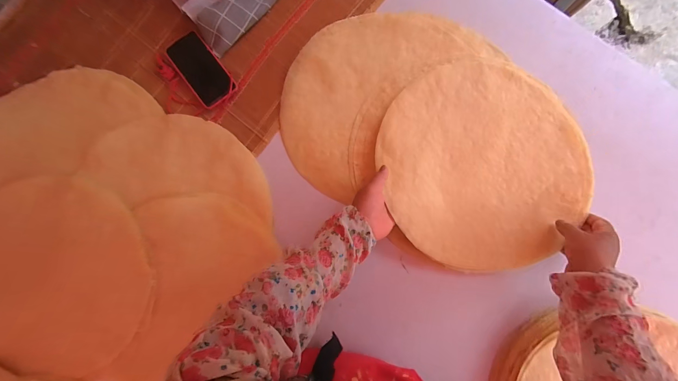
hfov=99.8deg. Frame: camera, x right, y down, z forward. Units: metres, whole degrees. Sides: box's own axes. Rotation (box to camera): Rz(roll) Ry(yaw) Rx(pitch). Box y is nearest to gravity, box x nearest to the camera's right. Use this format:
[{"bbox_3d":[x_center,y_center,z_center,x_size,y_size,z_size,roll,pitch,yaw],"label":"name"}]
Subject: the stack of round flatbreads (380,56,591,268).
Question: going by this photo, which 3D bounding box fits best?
[{"bbox_3d":[0.261,-0.049,0.507,0.366,0.038,0.367,-11,83,1],"label":"stack of round flatbreads"}]

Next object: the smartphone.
[{"bbox_3d":[-0.266,-0.235,0.550,0.075,0.005,0.150,-38,84,-2],"label":"smartphone"}]

